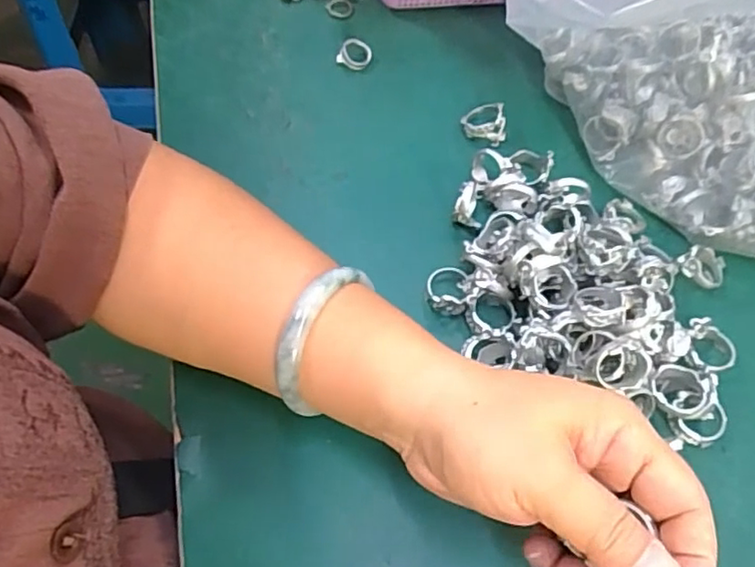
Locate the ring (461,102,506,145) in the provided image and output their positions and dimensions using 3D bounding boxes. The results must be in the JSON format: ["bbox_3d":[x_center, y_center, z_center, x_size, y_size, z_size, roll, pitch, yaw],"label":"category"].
[{"bbox_3d":[0.069,-0.105,0.391,0.026,0.012,0.028,0,61,-1],"label":"ring"}]

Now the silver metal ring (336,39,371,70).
[{"bbox_3d":[-0.015,-0.160,0.424,0.020,0.009,0.024,33,65,16],"label":"silver metal ring"}]

